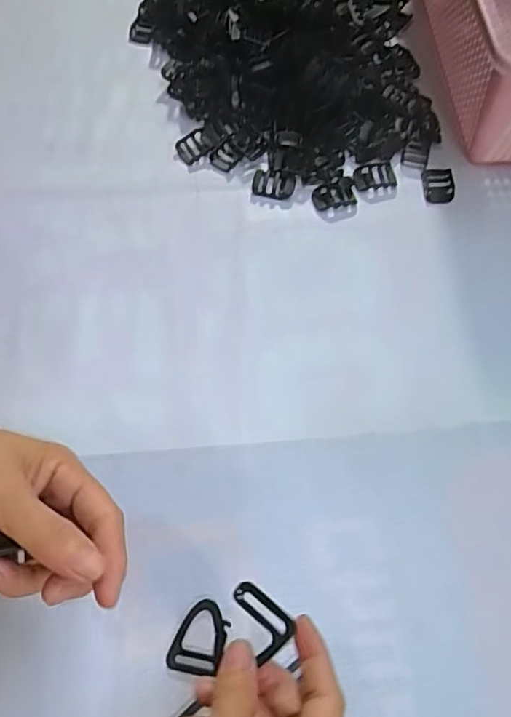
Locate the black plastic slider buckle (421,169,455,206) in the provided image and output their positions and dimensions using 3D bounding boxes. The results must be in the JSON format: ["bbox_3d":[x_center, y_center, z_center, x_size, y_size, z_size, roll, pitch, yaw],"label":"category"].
[{"bbox_3d":[0.173,-0.162,0.503,0.028,0.004,0.040,-1,66,1],"label":"black plastic slider buckle"}]

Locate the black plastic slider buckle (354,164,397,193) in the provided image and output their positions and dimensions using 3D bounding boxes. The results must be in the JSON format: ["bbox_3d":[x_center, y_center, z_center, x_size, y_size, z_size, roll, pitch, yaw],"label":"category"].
[{"bbox_3d":[0.112,-0.171,0.503,0.040,0.004,0.028,-11,67,-4],"label":"black plastic slider buckle"}]

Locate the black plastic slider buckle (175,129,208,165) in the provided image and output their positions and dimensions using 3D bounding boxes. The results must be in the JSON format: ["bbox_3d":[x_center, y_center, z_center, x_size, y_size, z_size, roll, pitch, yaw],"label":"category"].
[{"bbox_3d":[-0.059,-0.202,0.513,0.032,0.013,0.028,-34,70,-13],"label":"black plastic slider buckle"}]

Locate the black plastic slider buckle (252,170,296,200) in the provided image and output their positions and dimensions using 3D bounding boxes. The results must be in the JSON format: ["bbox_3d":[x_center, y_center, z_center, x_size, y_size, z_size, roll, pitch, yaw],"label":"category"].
[{"bbox_3d":[0.017,-0.160,0.496,0.039,0.006,0.027,7,67,4],"label":"black plastic slider buckle"}]

